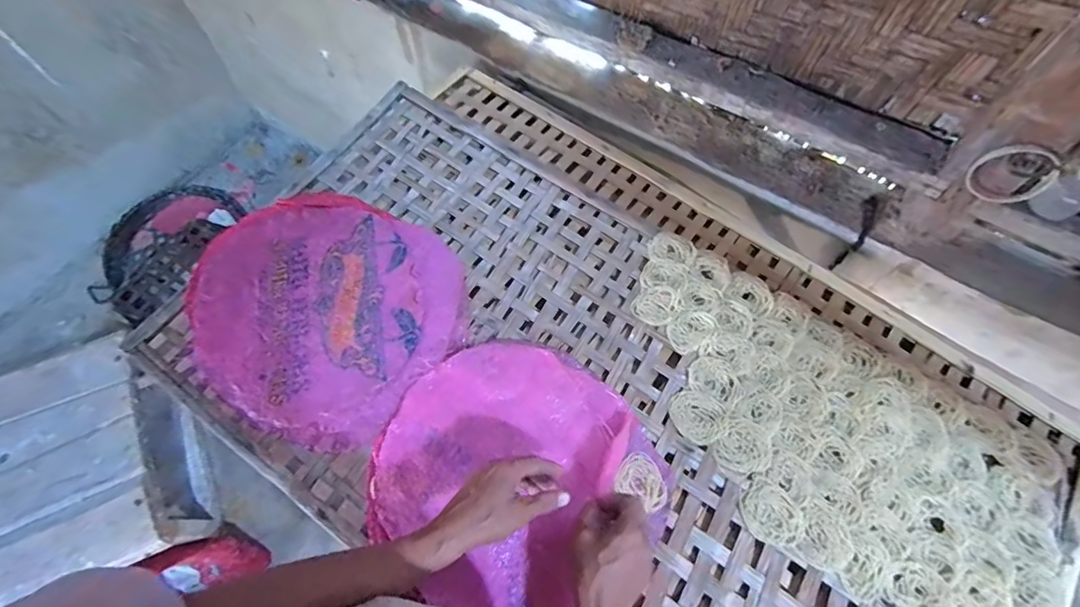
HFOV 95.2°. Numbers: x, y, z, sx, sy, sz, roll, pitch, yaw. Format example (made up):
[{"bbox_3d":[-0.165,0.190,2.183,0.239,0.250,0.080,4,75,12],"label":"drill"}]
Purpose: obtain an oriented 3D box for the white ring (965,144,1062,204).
[{"bbox_3d":[0.645,-0.174,0.673,0.096,0.101,0.023,15,65,6],"label":"white ring"}]

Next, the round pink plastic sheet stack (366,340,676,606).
[{"bbox_3d":[-0.031,0.210,0.622,0.338,0.030,0.318,1,63,-1],"label":"round pink plastic sheet stack"}]

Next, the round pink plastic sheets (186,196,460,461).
[{"bbox_3d":[-0.322,-0.007,0.743,0.397,0.022,0.354,34,67,14],"label":"round pink plastic sheets"}]

